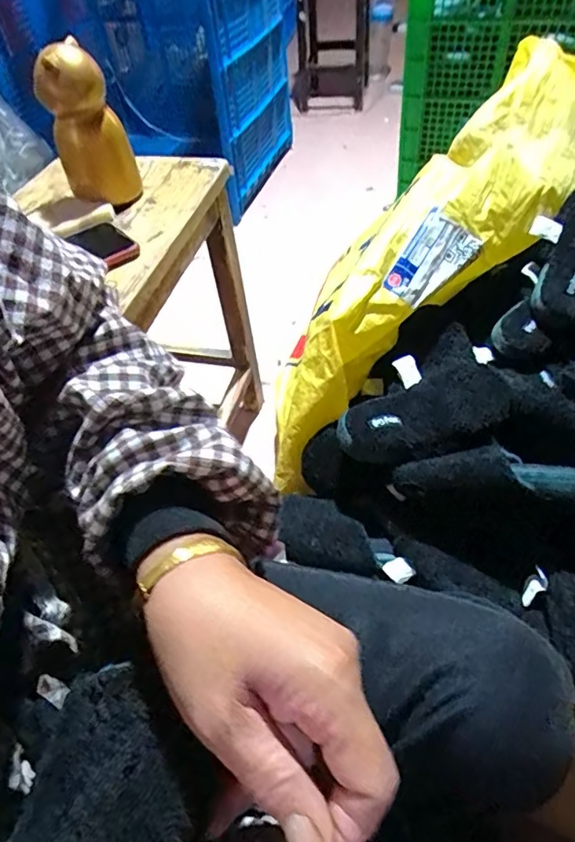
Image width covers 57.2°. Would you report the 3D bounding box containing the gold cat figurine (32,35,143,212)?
[{"bbox_3d":[-0.217,-0.318,0.579,0.075,0.149,0.054,-37,54,-24],"label":"gold cat figurine"}]

